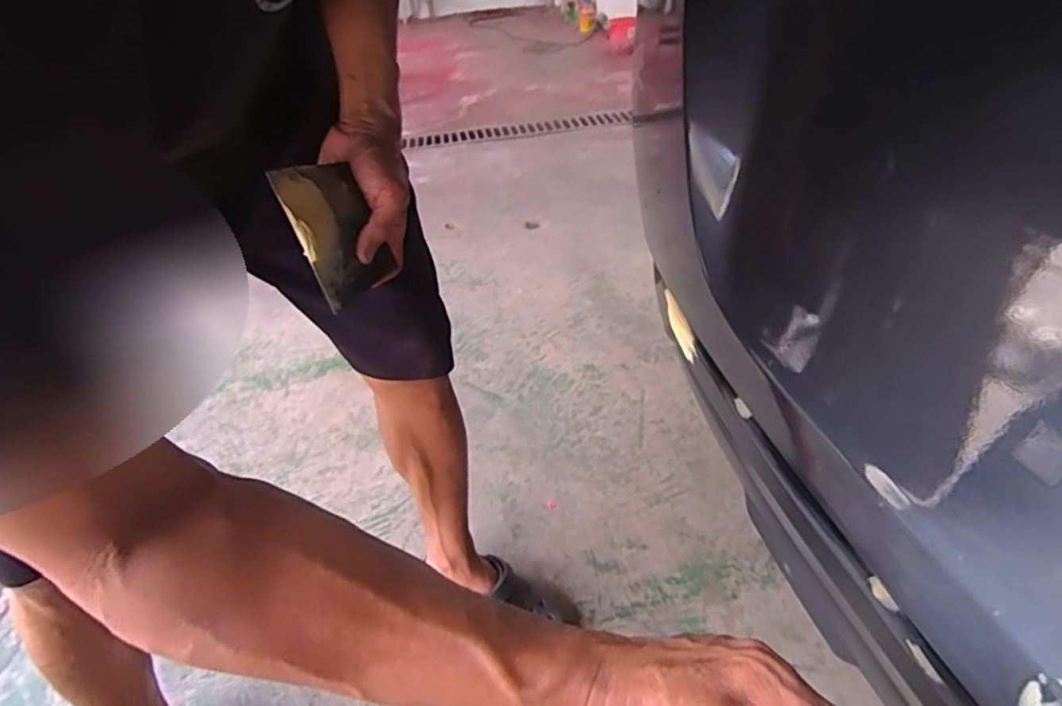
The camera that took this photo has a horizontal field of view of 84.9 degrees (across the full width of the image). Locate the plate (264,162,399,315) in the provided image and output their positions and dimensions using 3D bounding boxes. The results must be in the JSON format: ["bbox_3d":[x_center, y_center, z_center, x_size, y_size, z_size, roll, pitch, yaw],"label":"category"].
[{"bbox_3d":[-0.170,-0.105,0.503,0.009,0.118,0.074,-6,23,37],"label":"plate"}]

